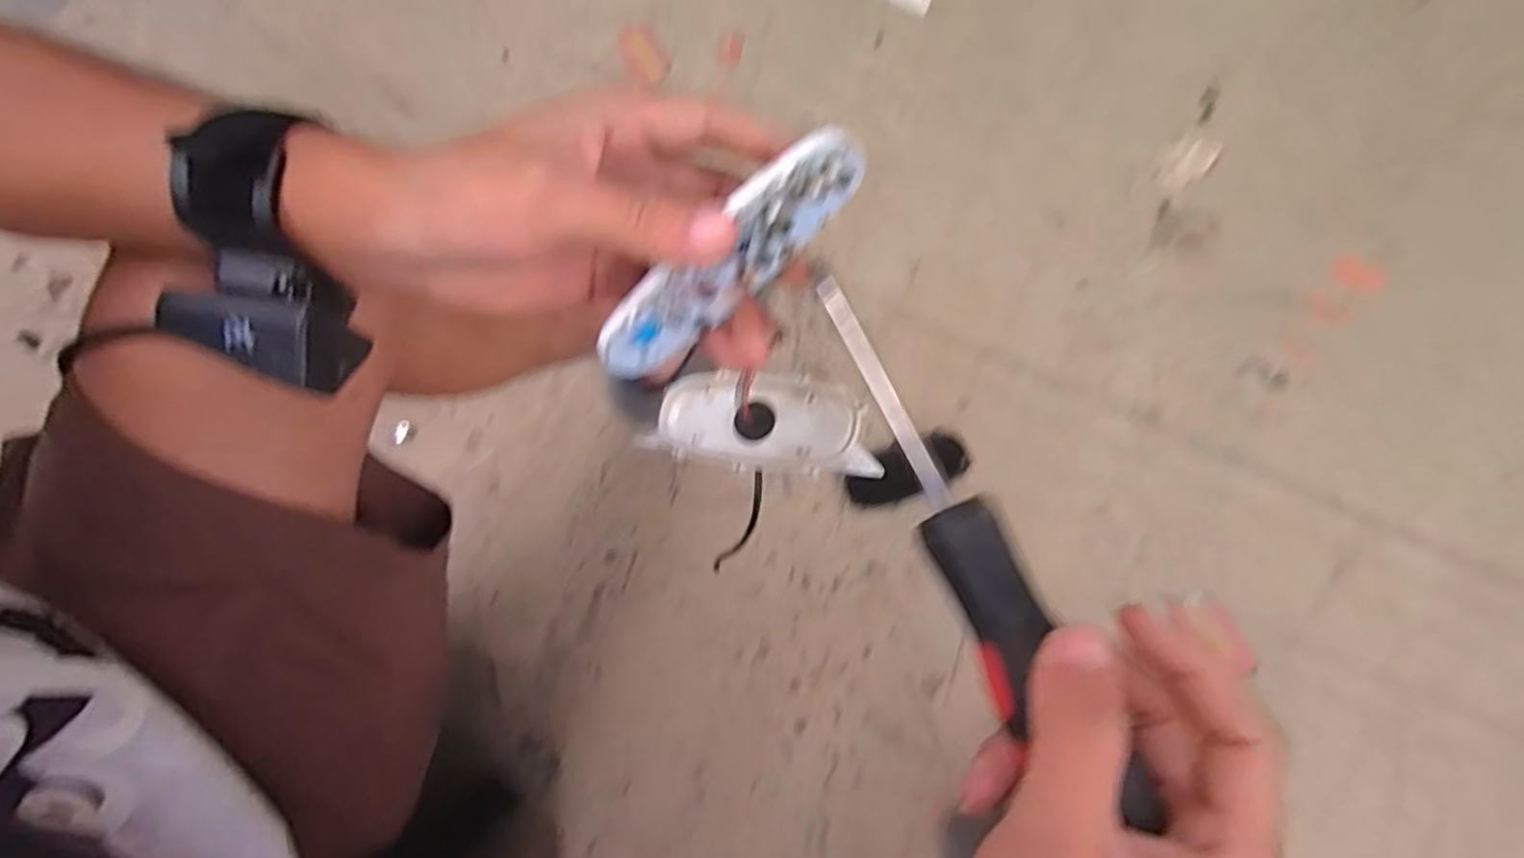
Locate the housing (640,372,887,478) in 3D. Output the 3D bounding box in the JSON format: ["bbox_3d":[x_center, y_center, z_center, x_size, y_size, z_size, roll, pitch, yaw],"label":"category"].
[{"bbox_3d":[-0.001,-0.004,0.388,0.142,0.010,0.056,8,73,30],"label":"housing"}]

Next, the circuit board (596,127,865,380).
[{"bbox_3d":[-0.013,-0.058,0.245,0.116,0.038,0.014,-39,78,19],"label":"circuit board"}]

